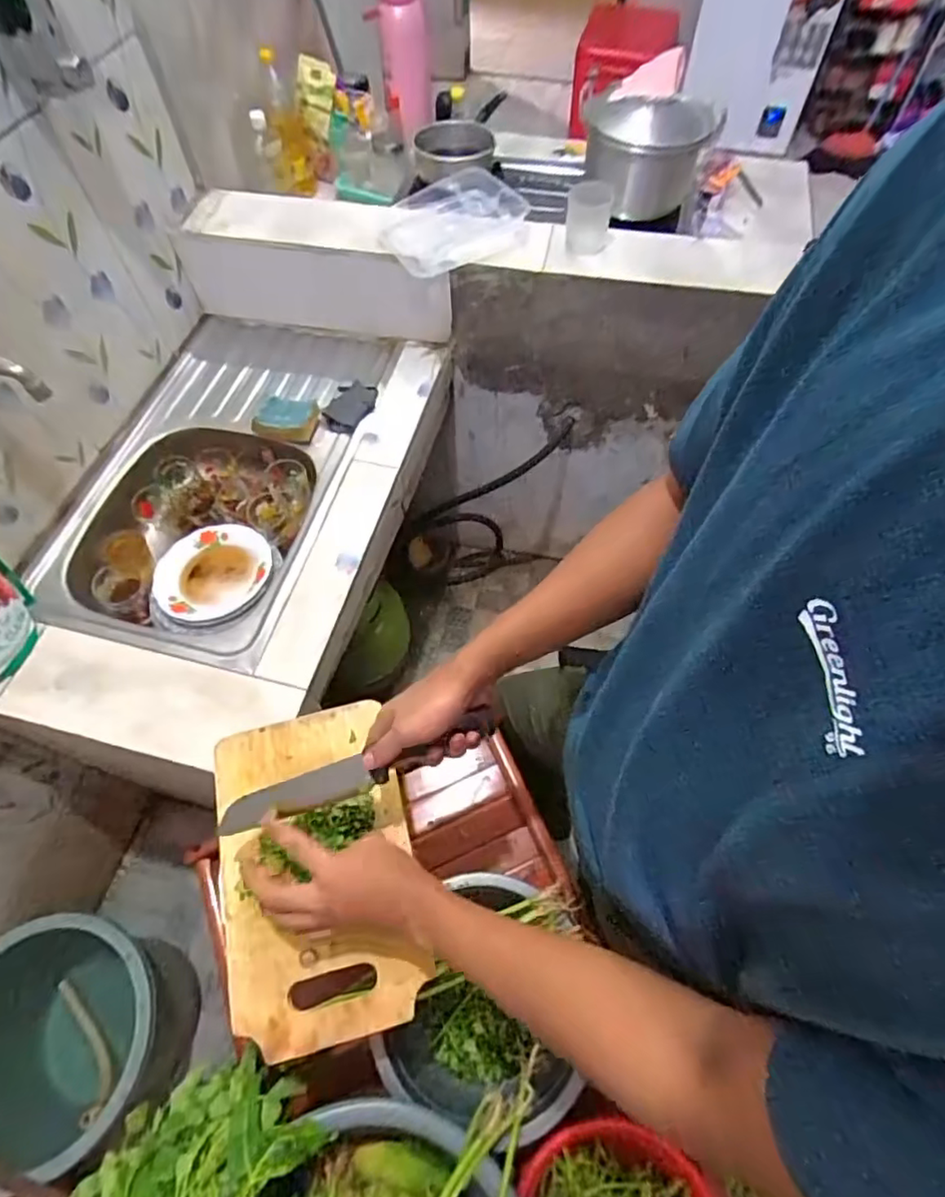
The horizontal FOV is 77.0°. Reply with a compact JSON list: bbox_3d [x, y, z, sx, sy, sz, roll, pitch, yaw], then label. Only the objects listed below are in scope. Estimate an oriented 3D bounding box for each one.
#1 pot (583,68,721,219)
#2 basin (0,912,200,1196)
[{"bbox_3d":[0.355,-0.909,1.231,0.273,0.180,0.237,9,62,6],"label":"pot"},{"bbox_3d":[-0.682,0.732,1.035,0.314,0.311,0.305,0,61,0],"label":"basin"}]

